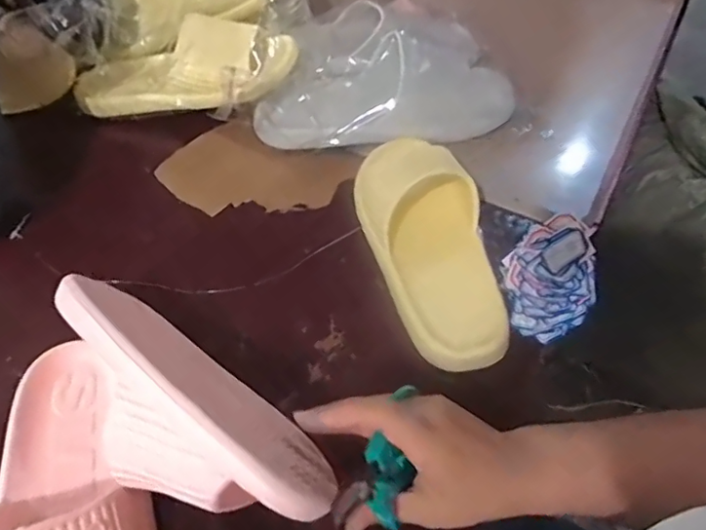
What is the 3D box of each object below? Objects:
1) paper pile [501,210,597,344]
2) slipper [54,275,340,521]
[{"bbox_3d":[0.159,0.012,0.433,0.073,0.069,0.066,-38,62,-24],"label":"paper pile"},{"bbox_3d":[-0.115,0.094,0.366,0.254,0.096,0.063,31,92,29],"label":"slipper"}]

